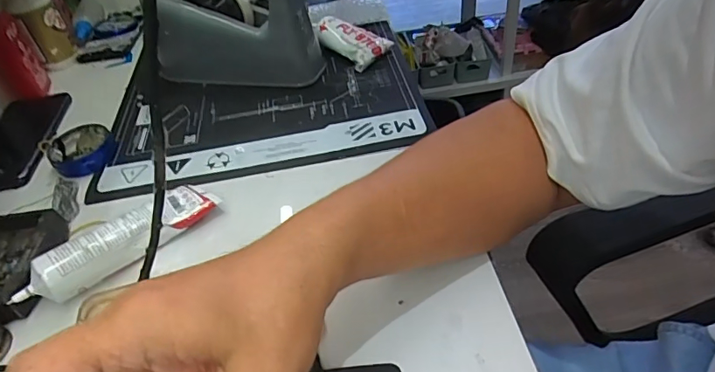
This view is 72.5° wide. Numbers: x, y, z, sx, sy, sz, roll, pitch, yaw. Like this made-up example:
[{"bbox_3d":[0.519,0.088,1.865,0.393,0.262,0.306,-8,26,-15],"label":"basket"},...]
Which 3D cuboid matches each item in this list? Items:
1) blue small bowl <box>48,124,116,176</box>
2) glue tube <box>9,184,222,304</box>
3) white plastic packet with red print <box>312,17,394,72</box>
[{"bbox_3d":[-0.284,-0.041,0.500,0.061,0.020,0.071,-32,48,-24],"label":"blue small bowl"},{"bbox_3d":[-0.187,0.042,0.390,0.152,0.036,0.033,-35,49,-27],"label":"glue tube"},{"bbox_3d":[-0.013,-0.179,0.590,0.093,0.017,0.057,33,68,20],"label":"white plastic packet with red print"}]

